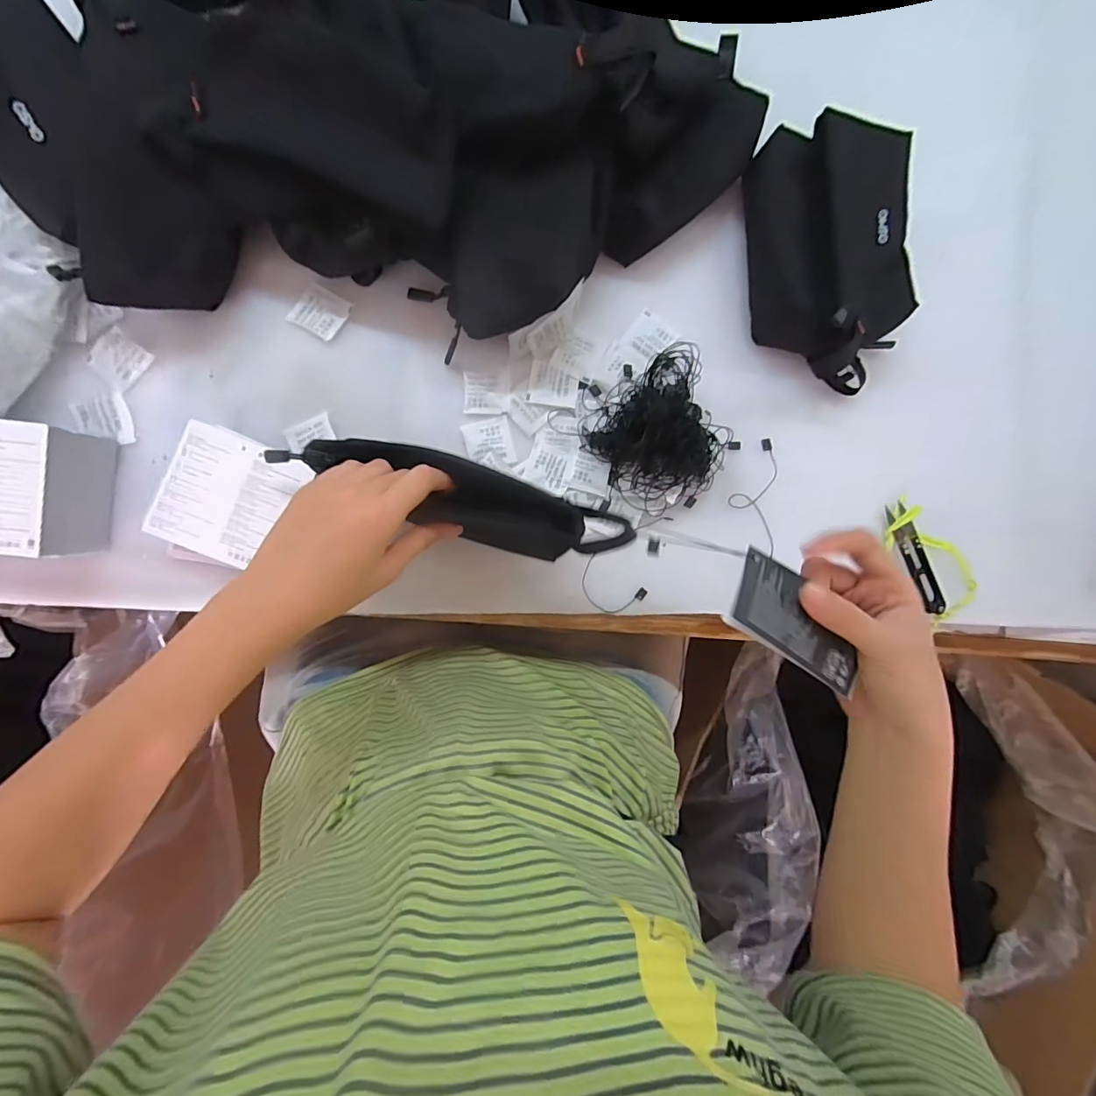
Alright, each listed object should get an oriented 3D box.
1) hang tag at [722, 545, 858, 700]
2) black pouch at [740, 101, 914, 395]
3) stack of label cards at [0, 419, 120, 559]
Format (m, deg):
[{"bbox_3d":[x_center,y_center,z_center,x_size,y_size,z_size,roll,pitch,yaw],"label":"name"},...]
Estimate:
[{"bbox_3d":[0.140,0.040,0.275,0.084,0.009,0.049,33,69,-8],"label":"hang tag"},{"bbox_3d":[0.233,-0.244,0.410,0.126,0.060,0.203,2,89,-4],"label":"black pouch"},{"bbox_3d":[-0.392,-0.043,0.359,0.104,0.067,0.090,4,89,-4],"label":"stack of label cards"}]

